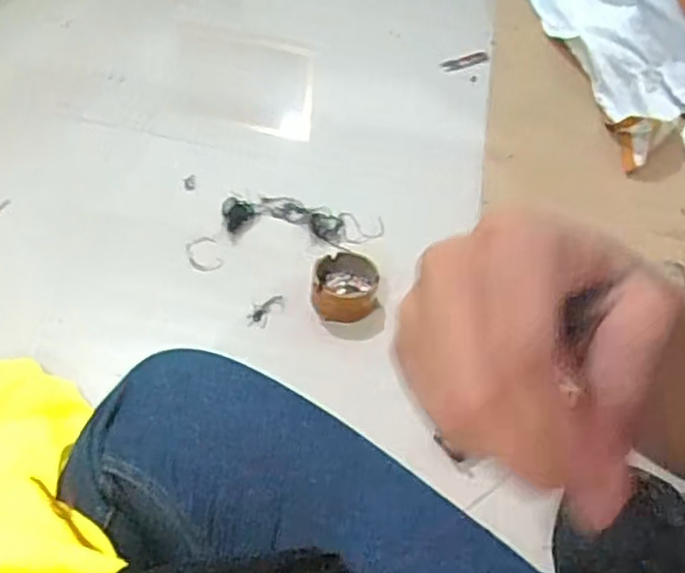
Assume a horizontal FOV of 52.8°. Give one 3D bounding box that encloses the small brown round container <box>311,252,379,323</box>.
[{"bbox_3d":[0.005,-0.001,0.884,0.078,0.054,0.085,4,44,-4],"label":"small brown round container"}]

